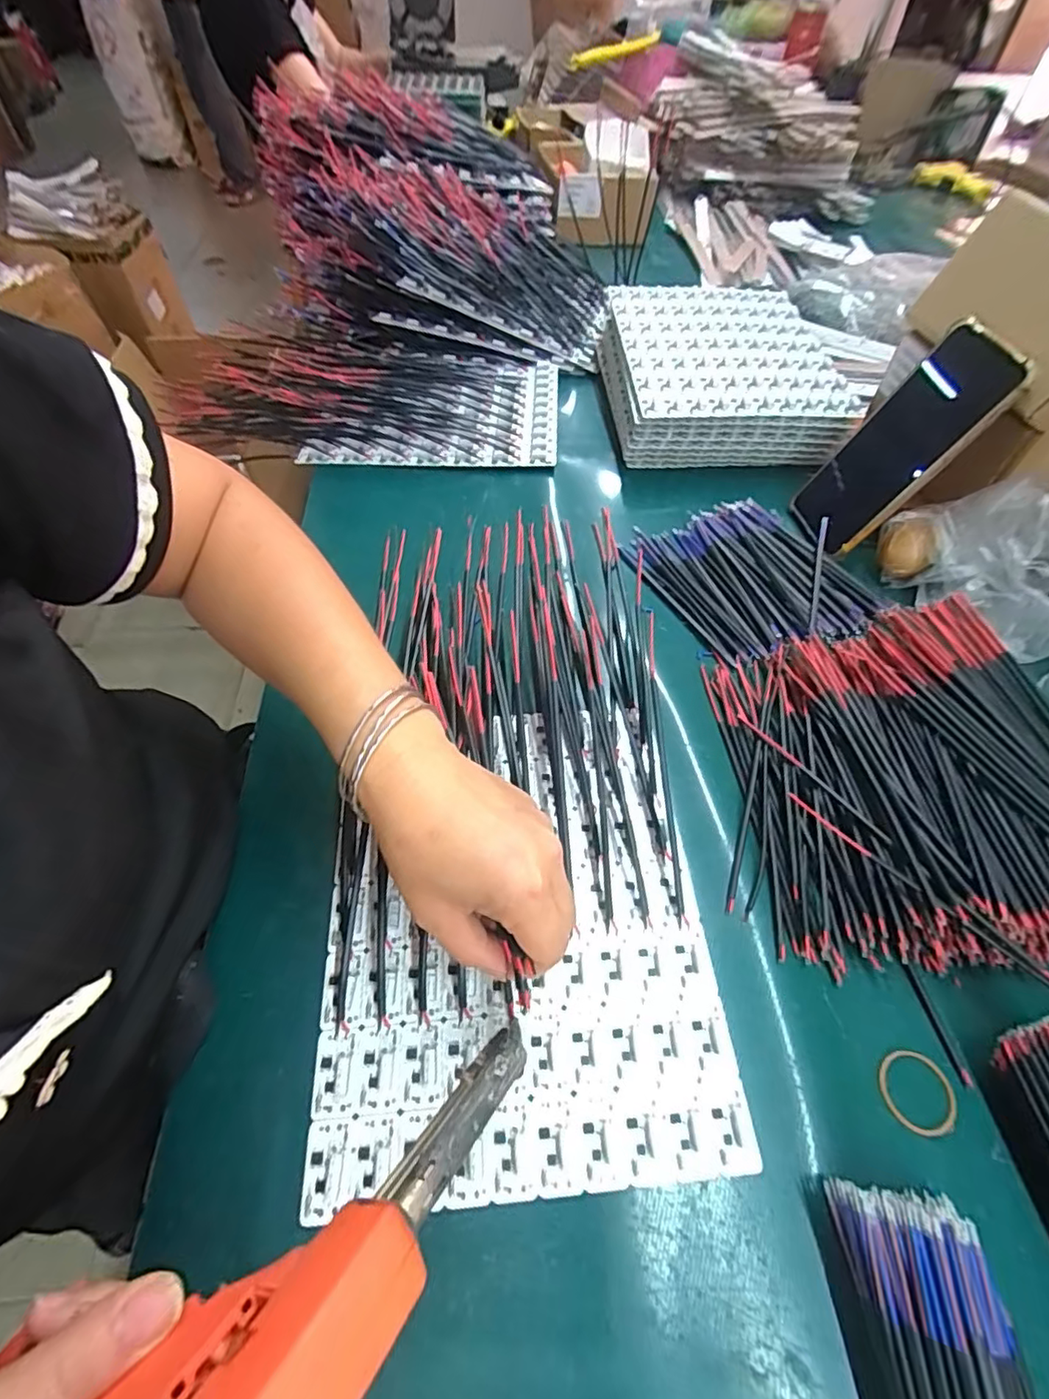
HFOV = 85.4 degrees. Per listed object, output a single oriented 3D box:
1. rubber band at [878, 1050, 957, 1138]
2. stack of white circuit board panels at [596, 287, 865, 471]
[{"bbox_3d":[0.184,0.183,0.266,0.033,0.004,0.034,0,55,0],"label":"rubber band"},{"bbox_3d":[0.192,-0.332,0.580,0.209,0.066,0.237,0,55,0],"label":"stack of white circuit board panels"}]

